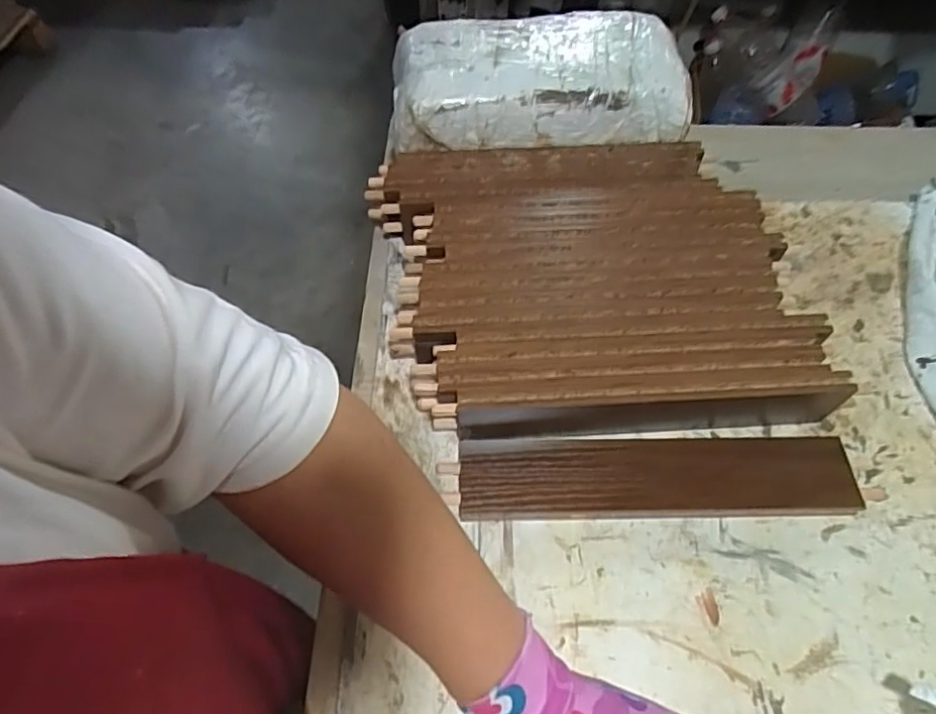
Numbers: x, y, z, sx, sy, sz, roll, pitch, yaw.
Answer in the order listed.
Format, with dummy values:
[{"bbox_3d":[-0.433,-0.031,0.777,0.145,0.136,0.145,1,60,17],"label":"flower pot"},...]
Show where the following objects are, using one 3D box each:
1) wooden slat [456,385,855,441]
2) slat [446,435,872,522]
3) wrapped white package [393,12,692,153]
[{"bbox_3d":[0.122,0.035,0.398,0.254,0.051,0.017,-4,59,-3],"label":"wooden slat"},{"bbox_3d":[0.120,0.079,0.387,0.261,0.023,0.050,0,59,-1],"label":"slat"},{"bbox_3d":[0.059,-0.235,0.503,0.242,0.055,0.109,-3,59,-2],"label":"wrapped white package"}]

